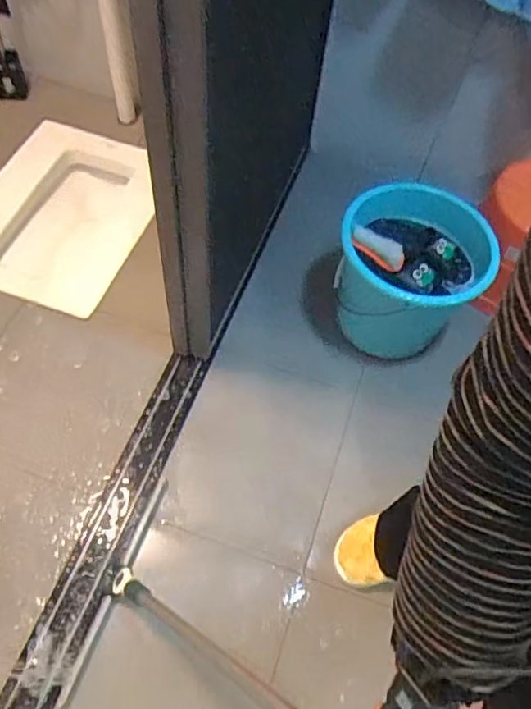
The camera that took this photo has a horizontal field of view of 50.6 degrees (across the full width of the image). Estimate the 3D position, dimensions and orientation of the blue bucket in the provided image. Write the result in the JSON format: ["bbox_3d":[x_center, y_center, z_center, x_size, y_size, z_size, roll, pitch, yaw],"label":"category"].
[{"bbox_3d":[0.314,-0.182,1.251,0.291,0.265,0.311,3,61,-6],"label":"blue bucket"}]

